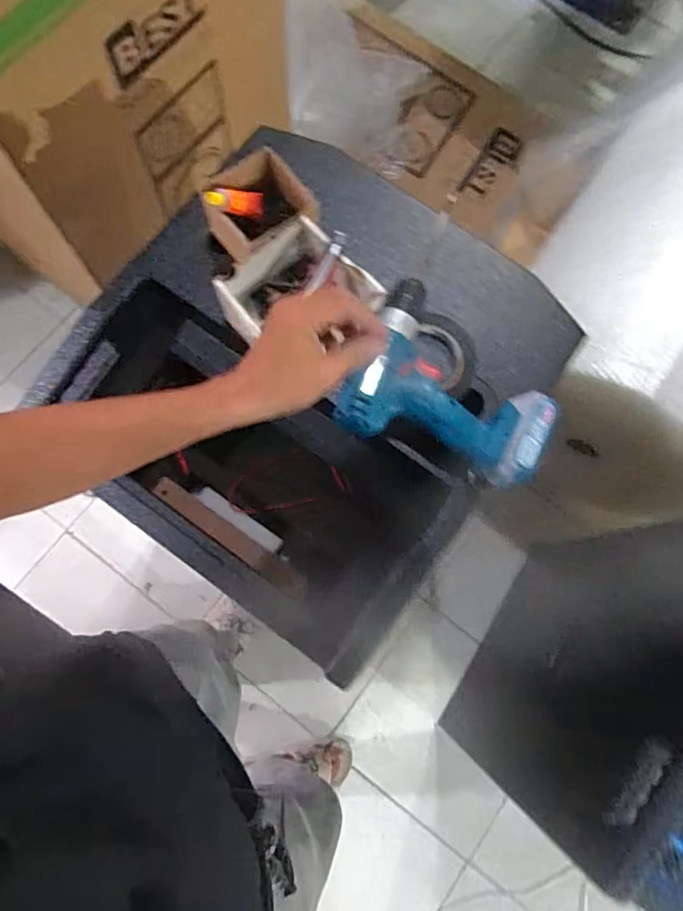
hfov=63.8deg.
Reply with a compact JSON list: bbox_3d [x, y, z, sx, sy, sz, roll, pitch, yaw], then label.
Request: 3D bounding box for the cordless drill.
[{"bbox_3d":[0.118,-0.068,0.601,0.217,0.083,0.177,27,76,4],"label":"cordless drill"}]

